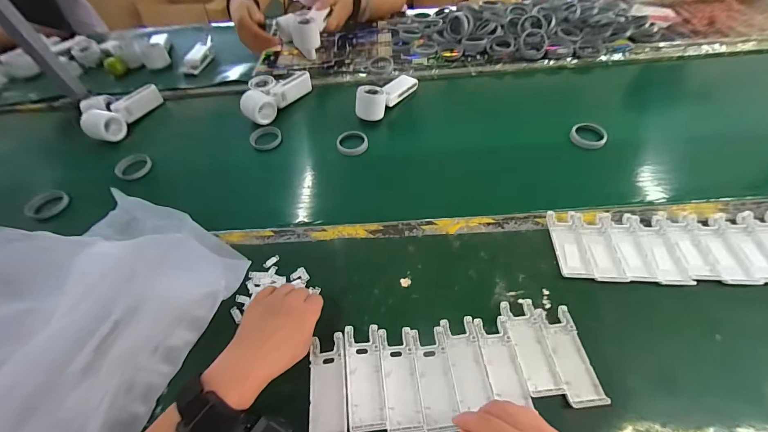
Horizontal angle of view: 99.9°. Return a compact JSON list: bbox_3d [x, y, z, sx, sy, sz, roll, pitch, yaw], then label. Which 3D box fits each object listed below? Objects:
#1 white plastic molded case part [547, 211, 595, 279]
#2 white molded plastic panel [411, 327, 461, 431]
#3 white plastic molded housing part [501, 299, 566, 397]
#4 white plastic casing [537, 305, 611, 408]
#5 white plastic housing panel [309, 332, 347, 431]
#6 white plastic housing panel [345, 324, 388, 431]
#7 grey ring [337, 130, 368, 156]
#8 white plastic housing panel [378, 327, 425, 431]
[{"bbox_3d":[0.255,0.038,0.445,0.040,0.011,0.100,0,52,6],"label":"white plastic molded case part"},{"bbox_3d":[0.057,0.181,0.362,0.041,0.009,0.103,-5,53,1],"label":"white molded plastic panel"},{"bbox_3d":[0.170,0.150,0.375,0.040,0.013,0.101,-9,51,-2],"label":"white plastic molded housing part"},{"bbox_3d":[0.210,0.157,0.366,0.040,0.013,0.102,-6,51,1],"label":"white plastic casing"},{"bbox_3d":[-0.061,0.184,0.349,0.038,0.015,0.102,-7,51,0],"label":"white plastic housing panel"},{"bbox_3d":[-0.021,0.175,0.355,0.038,0.018,0.102,-8,51,-1],"label":"white plastic housing panel"},{"bbox_3d":[-0.061,-0.141,0.620,0.058,0.018,0.058,-3,52,3],"label":"grey ring"},{"bbox_3d":[0.018,0.180,0.358,0.038,0.013,0.102,-7,51,0],"label":"white plastic housing panel"}]

